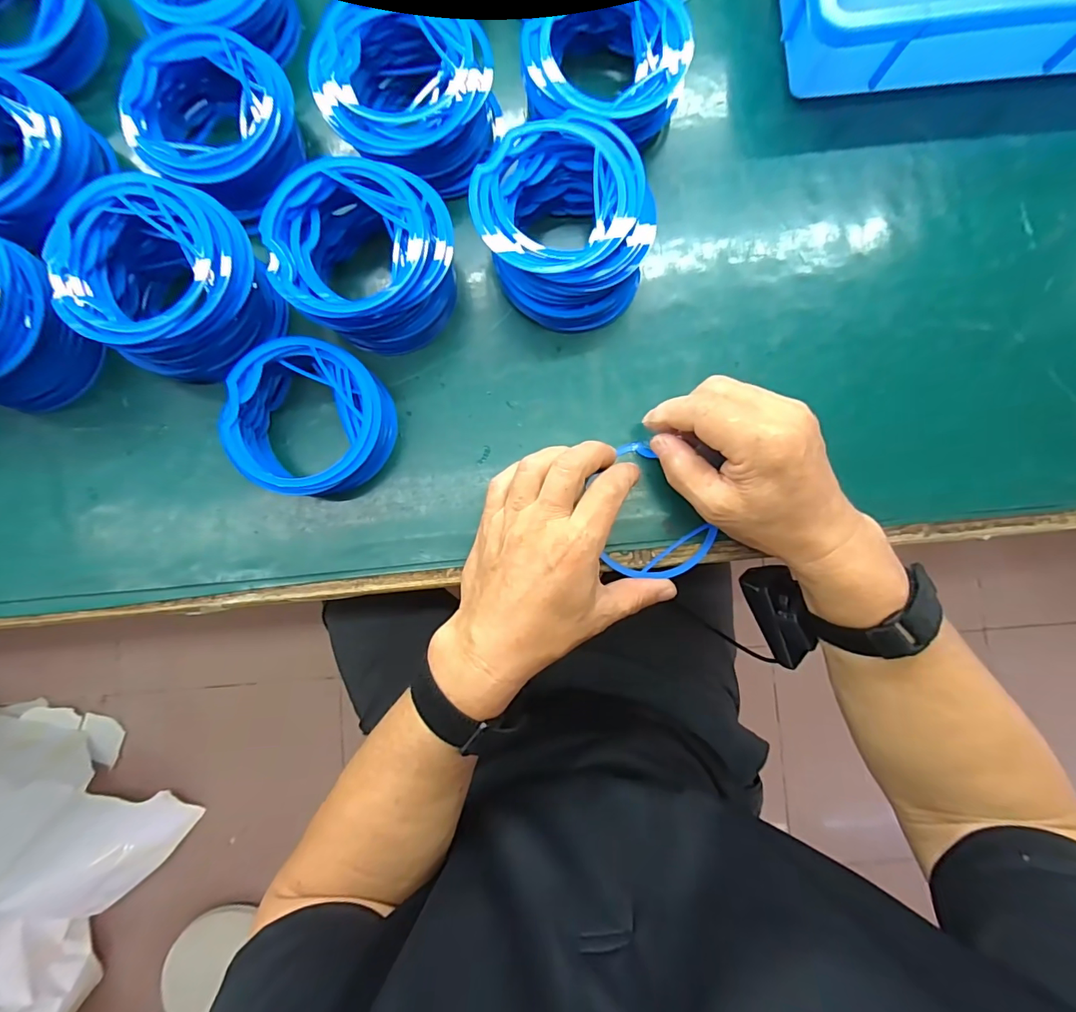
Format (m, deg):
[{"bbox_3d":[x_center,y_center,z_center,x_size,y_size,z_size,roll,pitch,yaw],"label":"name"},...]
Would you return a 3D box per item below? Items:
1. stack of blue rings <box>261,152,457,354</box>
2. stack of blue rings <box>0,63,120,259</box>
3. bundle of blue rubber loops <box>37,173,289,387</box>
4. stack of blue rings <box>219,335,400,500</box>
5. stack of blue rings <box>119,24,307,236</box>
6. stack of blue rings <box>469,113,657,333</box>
[{"bbox_3d":[-0.112,-0.160,0.308,0.105,0.057,0.103,32,86,3],"label":"stack of blue rings"},{"bbox_3d":[-0.355,-0.232,0.312,0.096,0.052,0.100,18,85,2],"label":"stack of blue rings"},{"bbox_3d":[-0.229,-0.140,0.302,0.105,0.064,0.109,0,85,0],"label":"bundle of blue rubber loops"},{"bbox_3d":[-0.149,-0.056,0.311,0.097,0.035,0.095,16,85,1],"label":"stack of blue rings"},{"bbox_3d":[-0.217,-0.255,0.317,0.095,0.050,0.103,29,86,2],"label":"stack of blue rings"},{"bbox_3d":[0.018,-0.180,0.310,0.106,0.054,0.110,-25,86,-2],"label":"stack of blue rings"}]

